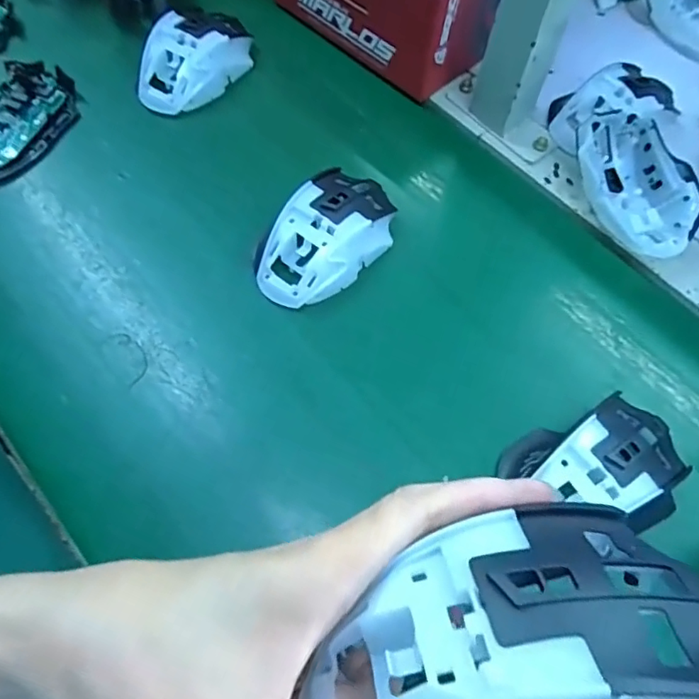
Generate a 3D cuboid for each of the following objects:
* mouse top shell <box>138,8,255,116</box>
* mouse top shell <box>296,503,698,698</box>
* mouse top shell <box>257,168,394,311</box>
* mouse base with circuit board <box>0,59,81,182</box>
[{"bbox_3d":[-0.128,-0.238,0.447,0.057,0.035,0.112,32,67,12],"label":"mouse top shell"},{"bbox_3d":[0.043,0.082,0.142,0.105,0.037,0.077,-1,64,-3],"label":"mouse top shell"},{"bbox_3d":[-0.013,-0.078,0.377,0.064,0.038,0.118,33,67,13],"label":"mouse top shell"},{"bbox_3d":[-0.254,-0.174,0.418,0.065,0.020,0.112,25,65,9],"label":"mouse base with circuit board"}]

